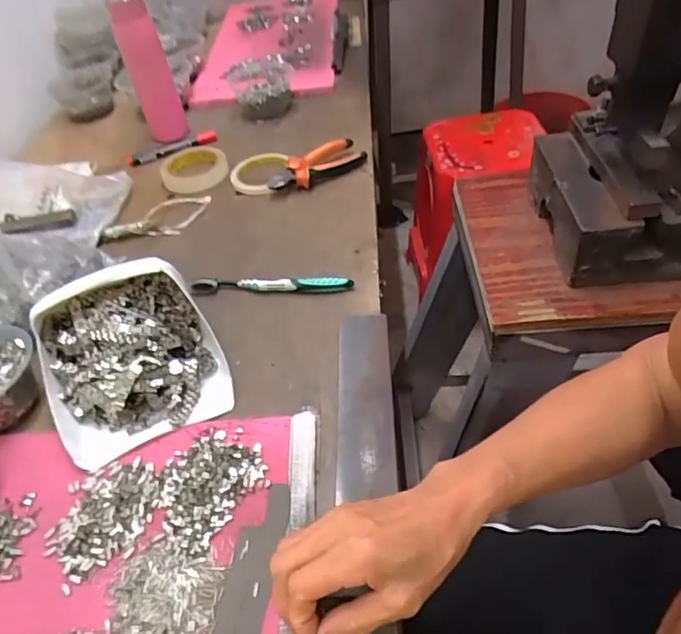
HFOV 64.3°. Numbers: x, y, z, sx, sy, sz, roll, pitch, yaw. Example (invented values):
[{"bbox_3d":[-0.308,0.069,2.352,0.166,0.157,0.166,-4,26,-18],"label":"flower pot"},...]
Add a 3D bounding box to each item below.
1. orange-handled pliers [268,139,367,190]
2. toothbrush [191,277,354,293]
[{"bbox_3d":[-0.031,-0.214,0.769,0.140,0.035,0.048,-30,48,-19],"label":"orange-handled pliers"},{"bbox_3d":[-0.080,-0.037,0.611,0.184,0.021,0.013,0,45,10],"label":"toothbrush"}]

